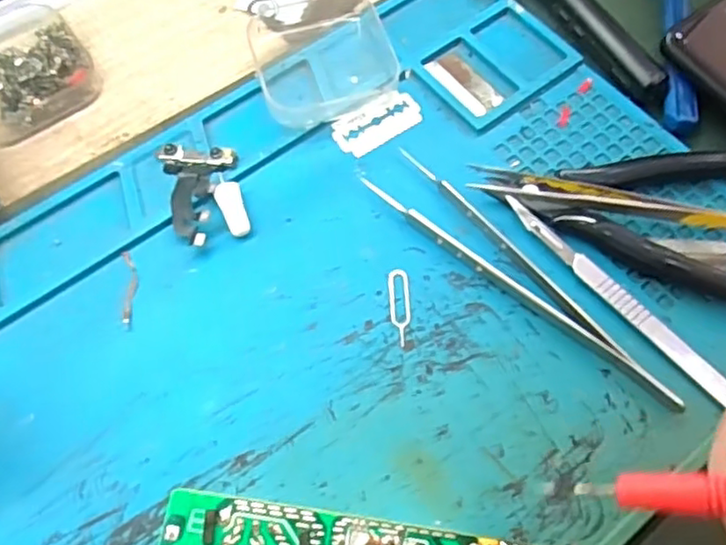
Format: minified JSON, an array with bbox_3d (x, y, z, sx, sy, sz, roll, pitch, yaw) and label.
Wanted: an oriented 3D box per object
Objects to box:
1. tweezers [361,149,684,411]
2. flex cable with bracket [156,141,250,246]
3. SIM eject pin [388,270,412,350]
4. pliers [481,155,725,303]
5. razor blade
[{"bbox_3d":[0.064,0.000,0.273,0.149,0.009,0.024,41,71,17],"label":"tweezers"},{"bbox_3d":[-0.069,-0.037,0.290,0.032,0.007,0.053,-17,66,-8],"label":"flex cable with bracket"},{"bbox_3d":[0.015,0.013,0.270,0.009,0.004,0.033,-4,65,-2],"label":"SIM eject pin"},{"bbox_3d":[0.113,-0.029,0.284,0.116,0.011,0.072,12,65,5],"label":"pliers"},{"bbox_3d":[0.007,-0.070,0.310,0.042,0.004,0.021,-31,75,-12],"label":"razor blade"}]

